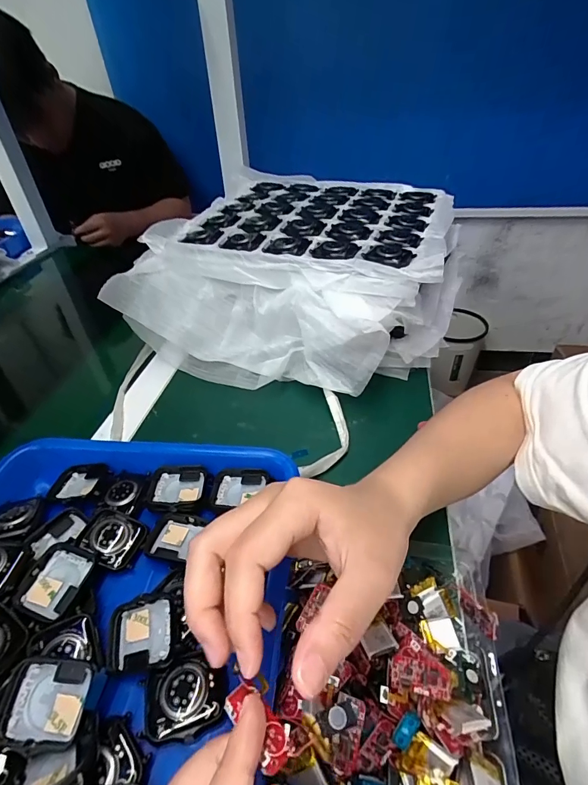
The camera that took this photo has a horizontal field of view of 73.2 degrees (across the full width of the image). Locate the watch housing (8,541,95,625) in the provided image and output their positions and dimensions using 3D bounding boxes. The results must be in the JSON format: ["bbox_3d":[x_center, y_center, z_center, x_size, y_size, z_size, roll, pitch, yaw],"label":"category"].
[{"bbox_3d":[-0.150,0.118,0.250,0.033,0.011,0.041,7,41,13],"label":"watch housing"}]

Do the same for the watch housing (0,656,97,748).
[{"bbox_3d":[-0.126,0.155,0.200,0.042,0.016,0.034,1,40,6],"label":"watch housing"}]

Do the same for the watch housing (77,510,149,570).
[{"bbox_3d":[-0.125,0.099,0.275,0.039,0.013,0.035,14,43,21],"label":"watch housing"}]

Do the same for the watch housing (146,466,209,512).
[{"bbox_3d":[-0.089,0.074,0.303,0.041,0.011,0.039,-2,40,3],"label":"watch housing"}]

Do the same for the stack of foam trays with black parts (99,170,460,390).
[{"bbox_3d":[0.009,-0.145,0.485,0.350,0.134,0.303,15,44,22],"label":"stack of foam trays with black parts"}]

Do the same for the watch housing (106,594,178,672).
[{"bbox_3d":[-0.086,0.137,0.228,0.038,0.011,0.035,-20,51,12],"label":"watch housing"}]

